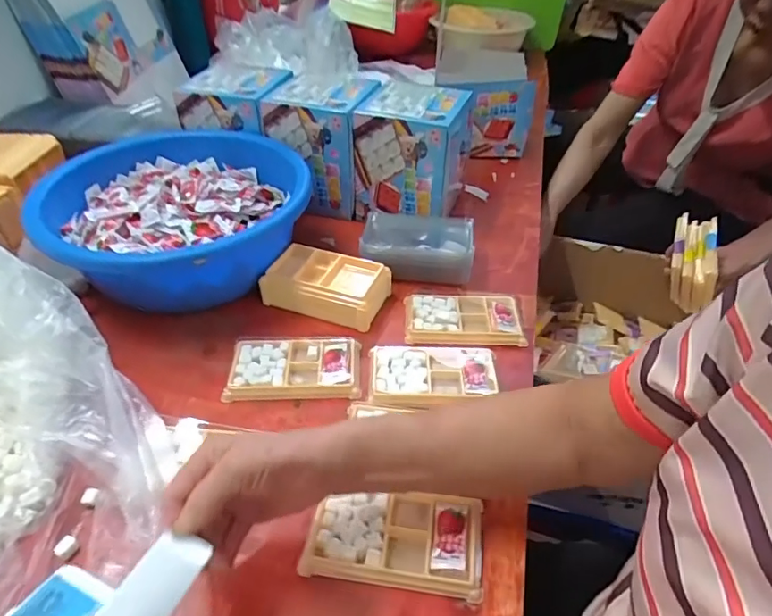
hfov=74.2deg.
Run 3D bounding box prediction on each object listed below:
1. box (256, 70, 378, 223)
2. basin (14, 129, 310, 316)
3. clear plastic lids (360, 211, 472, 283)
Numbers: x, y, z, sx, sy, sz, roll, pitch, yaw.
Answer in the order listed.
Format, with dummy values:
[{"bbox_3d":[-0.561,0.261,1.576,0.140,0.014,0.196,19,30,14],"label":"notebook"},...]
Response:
[{"bbox_3d":[-0.095,-0.250,0.775,0.147,0.169,0.129,15,43,15],"label":"box"},{"bbox_3d":[-0.245,-0.109,0.653,0.277,0.122,0.298,1,41,-1],"label":"basin"},{"bbox_3d":[0.041,-0.079,0.671,0.145,0.046,0.090,3,41,2],"label":"clear plastic lids"}]

